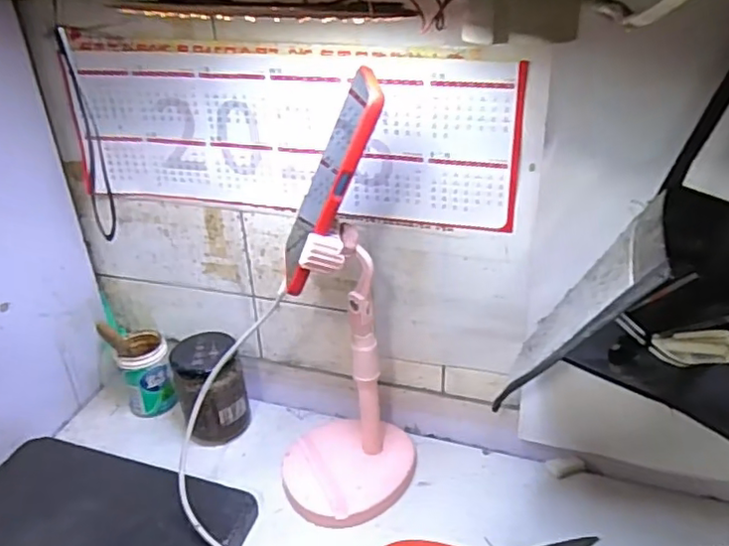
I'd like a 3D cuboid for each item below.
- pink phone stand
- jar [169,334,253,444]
[{"bbox_3d":[-0.019,0.079,0.530,0.120,0.263,0.119,-3,29,0],"label":"pink phone stand"},{"bbox_3d":[-0.154,0.120,0.633,0.064,0.102,0.066,-2,29,1],"label":"jar"}]

